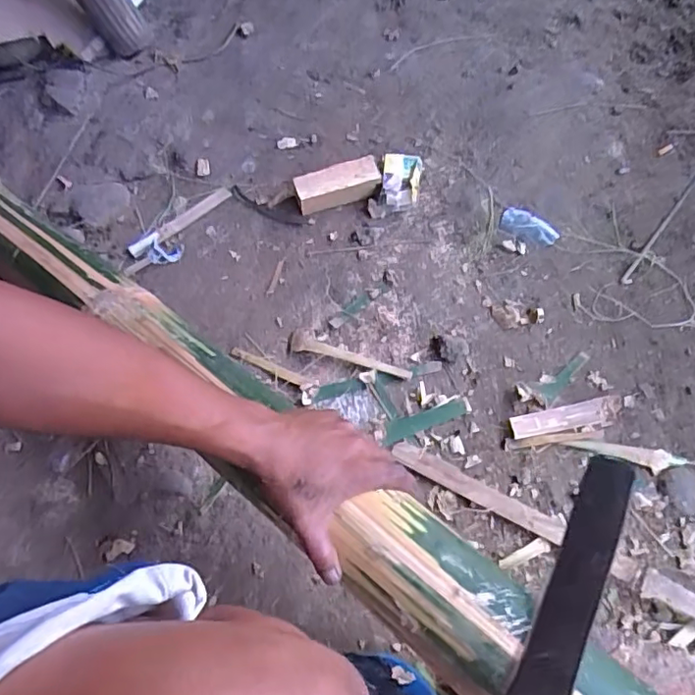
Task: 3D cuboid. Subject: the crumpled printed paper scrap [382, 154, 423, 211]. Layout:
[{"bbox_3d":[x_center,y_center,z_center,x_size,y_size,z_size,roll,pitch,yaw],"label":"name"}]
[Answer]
[{"bbox_3d":[0.084,-0.258,0.899,0.058,0.029,0.103,4,59,3],"label":"crumpled printed paper scrap"}]

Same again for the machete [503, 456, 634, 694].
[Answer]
[{"bbox_3d":[0.124,0.220,0.382,0.033,0.032,0.360,27,60,16],"label":"machete"}]

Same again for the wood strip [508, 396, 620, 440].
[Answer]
[{"bbox_3d":[0.272,0.086,0.720,0.145,0.006,0.032,-12,60,-7],"label":"wood strip"}]

